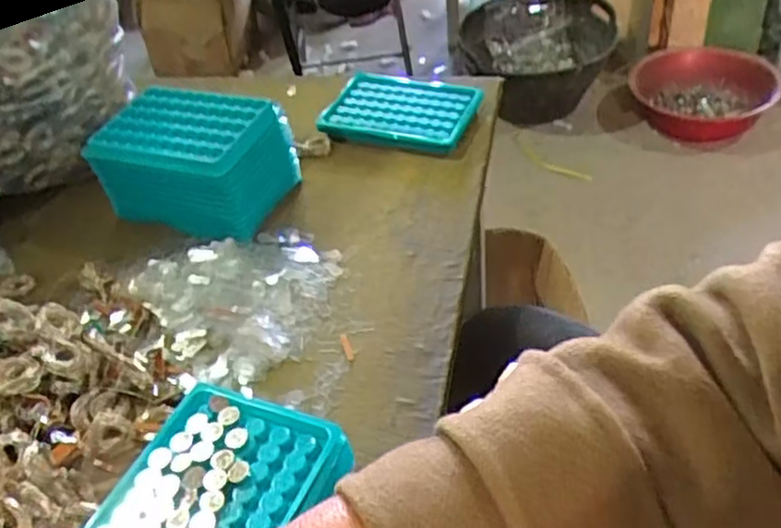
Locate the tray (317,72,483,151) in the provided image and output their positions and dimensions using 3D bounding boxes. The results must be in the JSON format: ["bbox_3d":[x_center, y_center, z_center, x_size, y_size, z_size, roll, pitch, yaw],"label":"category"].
[{"bbox_3d":[0.008,-0.143,0.655,0.134,0.020,0.098,10,44,18],"label":"tray"}]

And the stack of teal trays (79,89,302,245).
[{"bbox_3d":[-0.152,-0.085,0.560,0.129,0.081,0.103,11,44,19],"label":"stack of teal trays"}]

